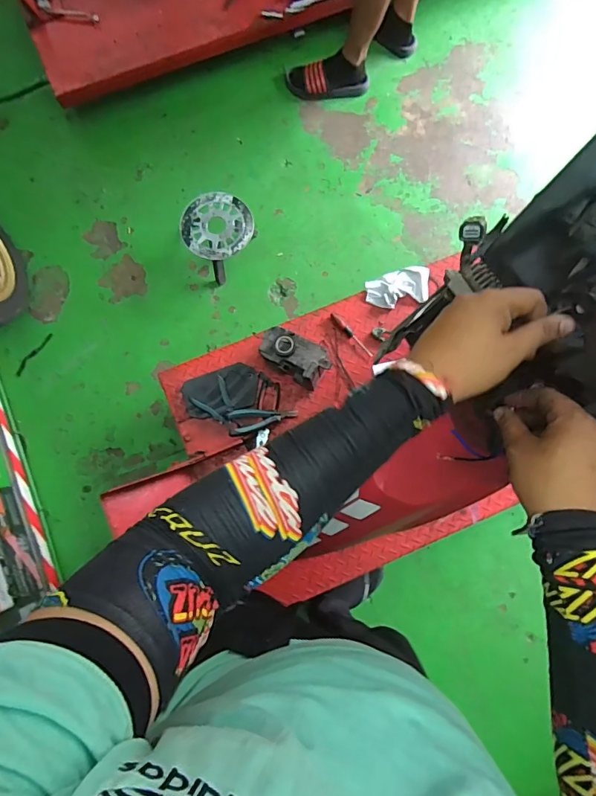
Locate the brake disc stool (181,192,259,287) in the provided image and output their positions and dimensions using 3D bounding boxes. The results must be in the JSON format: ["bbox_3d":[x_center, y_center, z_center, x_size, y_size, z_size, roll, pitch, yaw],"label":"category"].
[{"bbox_3d":[-0.242,-0.500,1.369,0.204,0.133,0.218,0,81,-1],"label":"brake disc stool"}]

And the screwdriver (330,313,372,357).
[{"bbox_3d":[0.148,-0.174,1.236,0.022,0.014,0.159,-41,82,-7],"label":"screwdriver"}]

